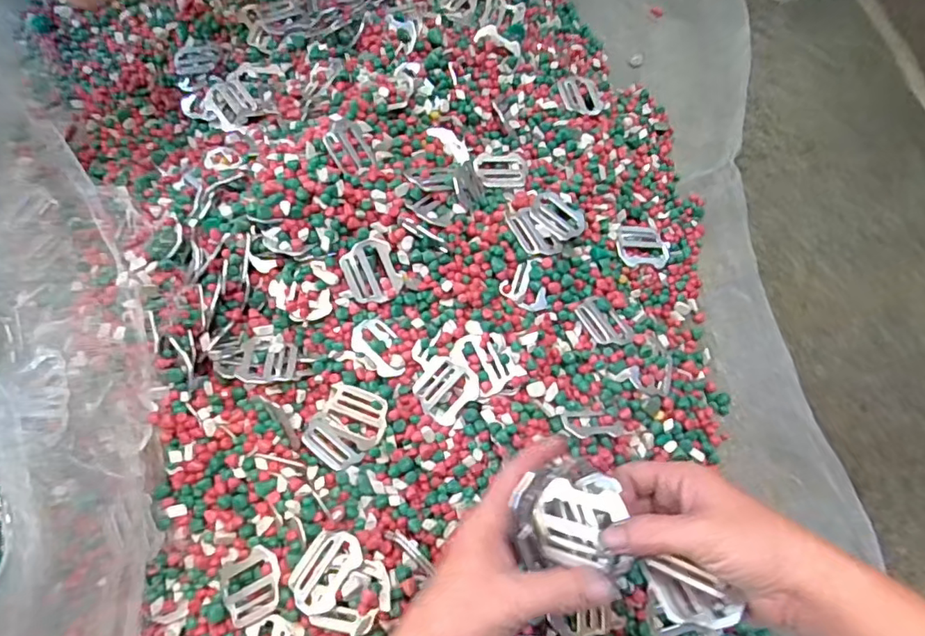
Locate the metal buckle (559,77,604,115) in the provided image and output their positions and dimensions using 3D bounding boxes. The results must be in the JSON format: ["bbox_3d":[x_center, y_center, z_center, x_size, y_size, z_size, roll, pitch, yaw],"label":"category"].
[{"bbox_3d":[0.137,-0.258,0.632,0.053,0.004,0.059,-8,67,-21],"label":"metal buckle"}]

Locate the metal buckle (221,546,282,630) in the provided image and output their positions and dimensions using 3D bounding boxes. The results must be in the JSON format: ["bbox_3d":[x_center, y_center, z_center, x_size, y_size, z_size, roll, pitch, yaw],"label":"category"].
[{"bbox_3d":[-0.159,0.204,0.418,0.054,0.009,0.048,-31,70,17],"label":"metal buckle"}]

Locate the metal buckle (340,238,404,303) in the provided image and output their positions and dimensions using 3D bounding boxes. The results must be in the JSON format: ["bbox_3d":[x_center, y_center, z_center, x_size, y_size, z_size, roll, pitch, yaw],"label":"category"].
[{"bbox_3d":[-0.082,-0.041,0.496,0.048,0.004,0.056,-22,97,3],"label":"metal buckle"}]

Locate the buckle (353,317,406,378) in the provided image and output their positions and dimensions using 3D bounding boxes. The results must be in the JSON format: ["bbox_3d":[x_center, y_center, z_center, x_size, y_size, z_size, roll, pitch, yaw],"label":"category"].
[{"bbox_3d":[-0.073,0.025,0.490,0.056,0.006,0.037,39,73,14],"label":"buckle"}]

